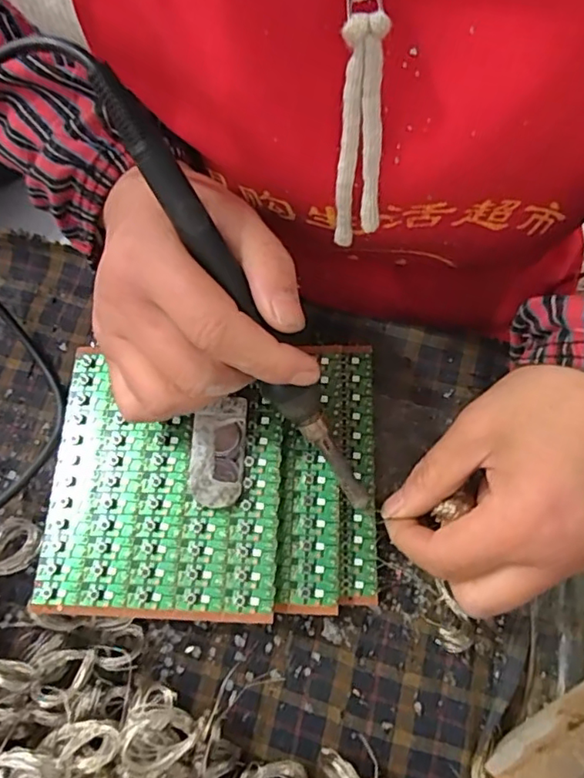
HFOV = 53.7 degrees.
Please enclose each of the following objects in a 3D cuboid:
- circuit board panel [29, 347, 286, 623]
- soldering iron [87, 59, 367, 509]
[{"bbox_3d":[-0.059,0.044,0.267,0.107,0.004,0.112,1,70,7],"label":"circuit board panel"},{"bbox_3d":[-0.015,-0.028,0.225,0.022,0.012,0.196,-36,112,-11],"label":"soldering iron"}]

